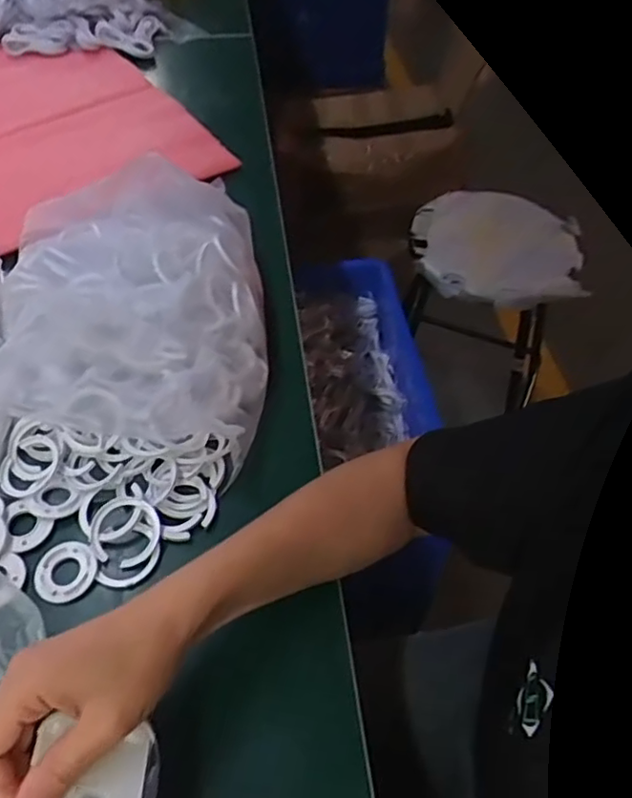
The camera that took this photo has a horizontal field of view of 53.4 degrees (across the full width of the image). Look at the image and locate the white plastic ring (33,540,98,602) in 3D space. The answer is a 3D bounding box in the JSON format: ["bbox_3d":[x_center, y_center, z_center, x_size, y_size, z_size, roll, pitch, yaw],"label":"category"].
[{"bbox_3d":[-0.185,0.127,0.466,0.044,0.004,0.045,0,51,0],"label":"white plastic ring"}]

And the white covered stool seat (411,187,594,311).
[{"bbox_3d":[0.307,-0.261,1.079,0.263,0.075,0.223,7,51,5],"label":"white covered stool seat"}]

